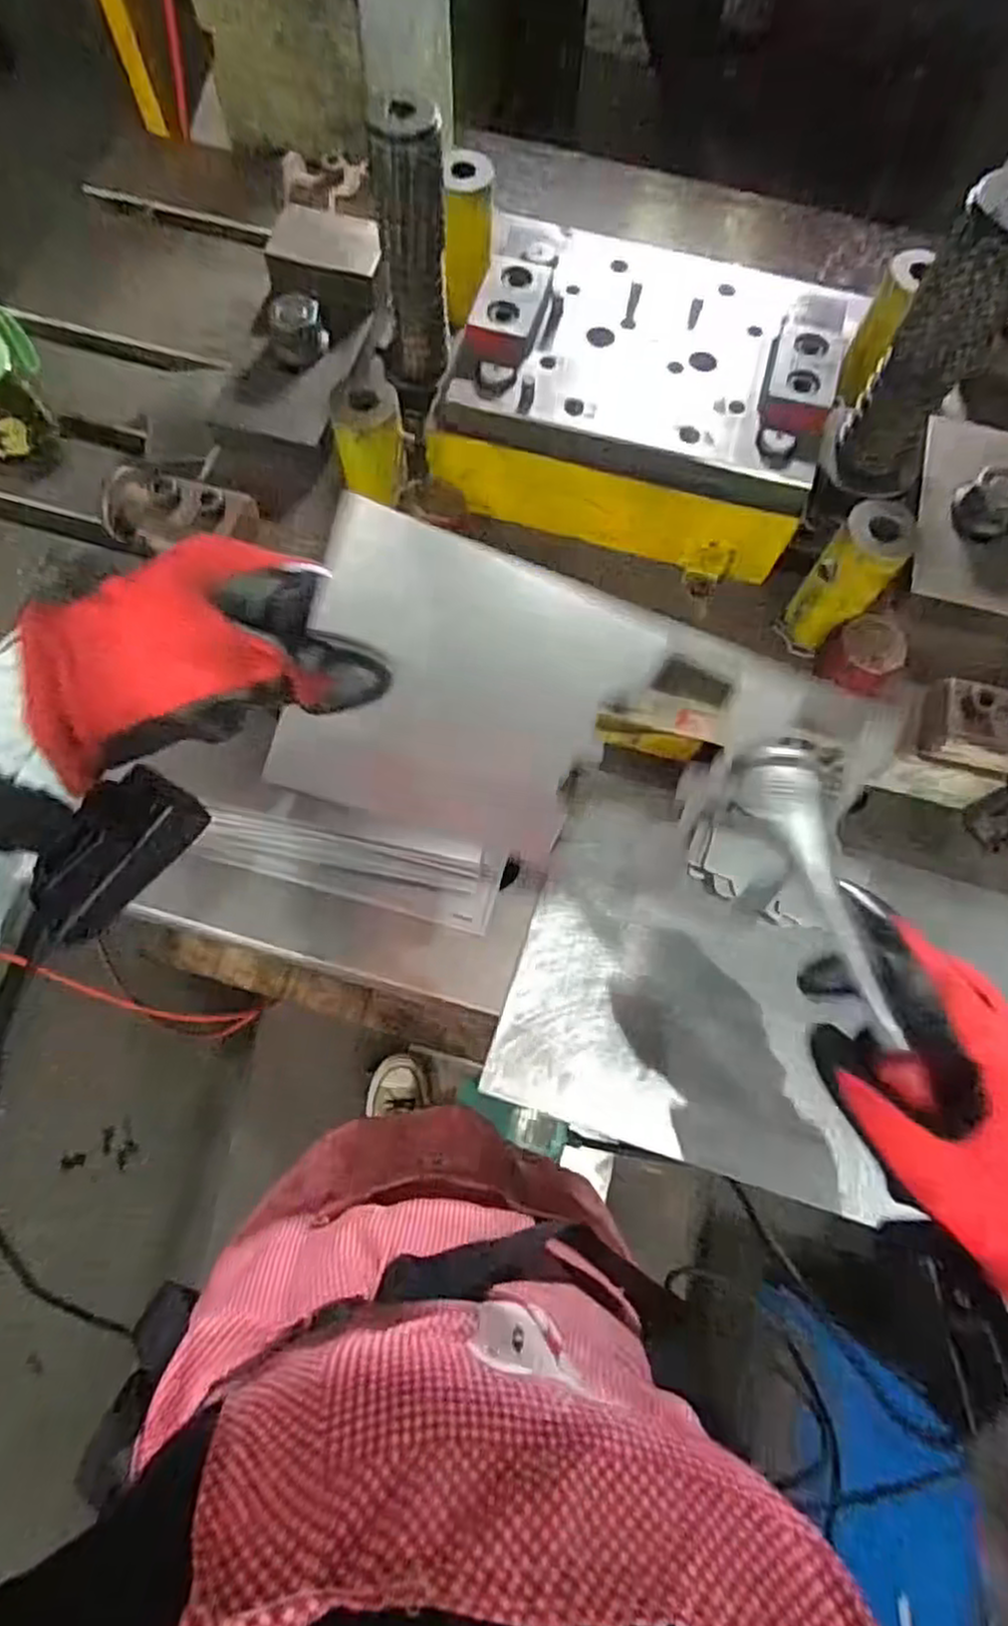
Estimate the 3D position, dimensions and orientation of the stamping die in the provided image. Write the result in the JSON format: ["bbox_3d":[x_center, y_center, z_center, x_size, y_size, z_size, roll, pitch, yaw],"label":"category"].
[{"bbox_3d":[0.087,-0.269,0.483,0.231,0.088,0.182,16,72,4],"label":"stamping die"}]

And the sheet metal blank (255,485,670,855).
[{"bbox_3d":[-0.017,-0.043,0.301,0.127,0.009,0.116,17,114,-20],"label":"sheet metal blank"}]

